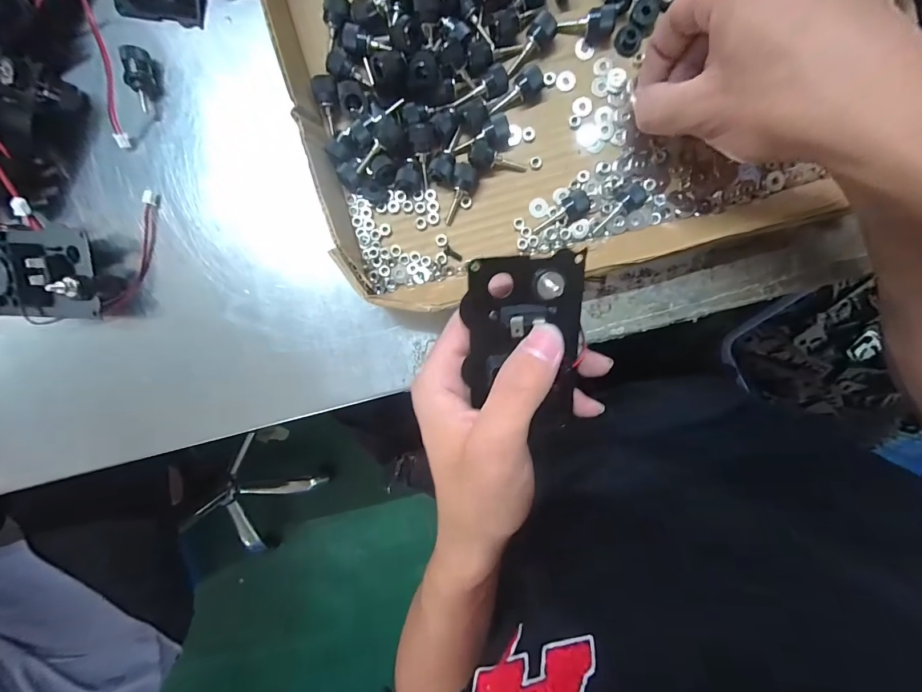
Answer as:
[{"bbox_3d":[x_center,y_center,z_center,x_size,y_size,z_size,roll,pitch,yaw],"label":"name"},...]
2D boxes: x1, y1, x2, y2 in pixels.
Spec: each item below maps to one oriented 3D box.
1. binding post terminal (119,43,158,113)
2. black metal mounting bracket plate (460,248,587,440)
[{"bbox_3d":[-0.191,-0.161,0.239,0.013,0.011,0.034,-7,96,2],"label":"binding post terminal"},{"bbox_3d":[0.031,0.003,0.187,0.056,0.011,0.088,-5,110,-3],"label":"black metal mounting bracket plate"}]

